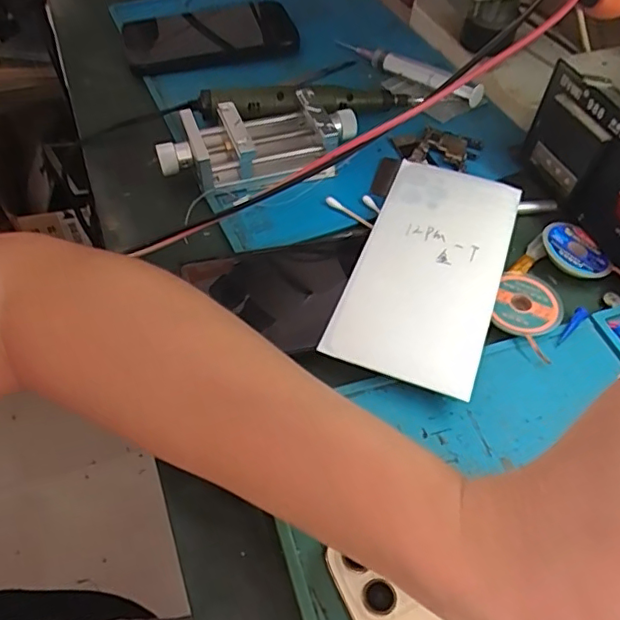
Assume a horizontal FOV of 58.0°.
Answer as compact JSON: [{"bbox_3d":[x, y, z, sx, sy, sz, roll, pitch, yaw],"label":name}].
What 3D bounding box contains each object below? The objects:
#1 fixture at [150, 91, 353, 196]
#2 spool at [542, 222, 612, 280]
[{"bbox_3d":[-0.035,-0.118,0.395,0.139,0.034,0.065,-11,54,-9],"label":"fixture"},{"bbox_3d":[0.167,-0.038,0.349,0.042,0.011,0.037,27,57,18],"label":"spool"}]

